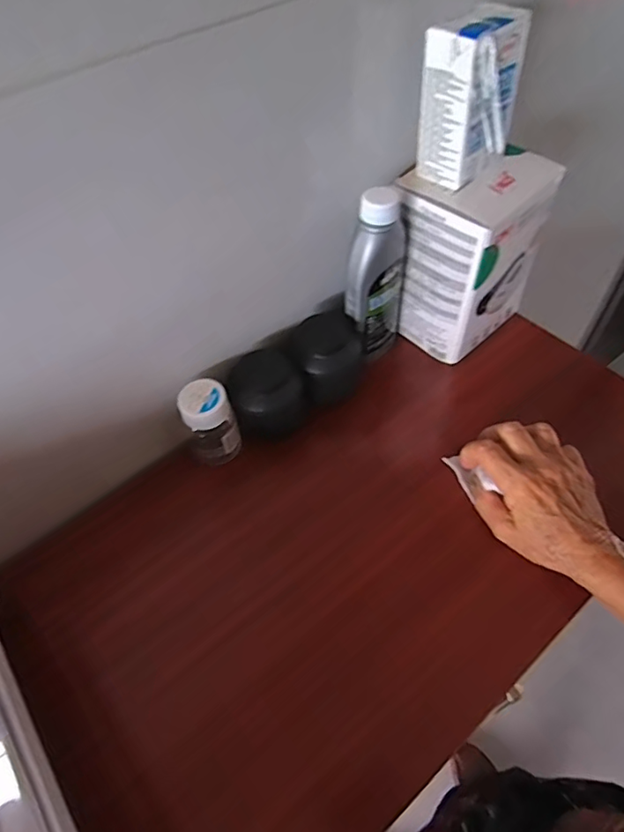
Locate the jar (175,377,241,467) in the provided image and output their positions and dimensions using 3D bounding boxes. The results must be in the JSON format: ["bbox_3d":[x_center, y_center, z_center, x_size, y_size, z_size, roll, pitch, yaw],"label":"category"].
[{"bbox_3d":[-0.086,0.007,0.467,0.039,0.074,0.037,-1,54,1],"label":"jar"}]

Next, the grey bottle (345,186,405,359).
[{"bbox_3d":[0.057,-0.121,0.489,0.035,0.167,0.057,21,58,16],"label":"grey bottle"}]

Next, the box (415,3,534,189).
[{"bbox_3d":[0.121,-0.240,0.419,0.060,0.112,0.045,-35,60,-21],"label":"box"}]

